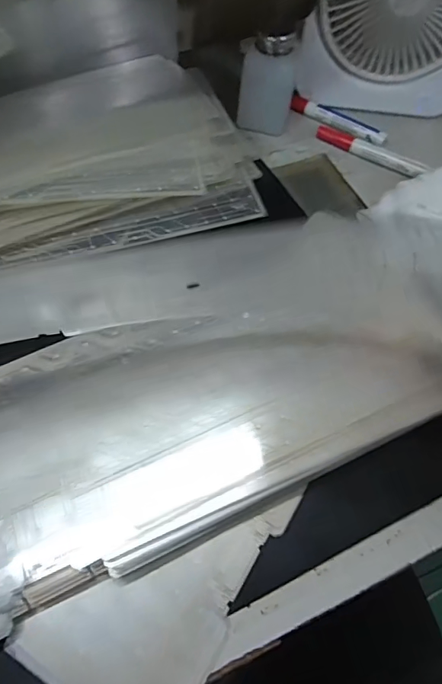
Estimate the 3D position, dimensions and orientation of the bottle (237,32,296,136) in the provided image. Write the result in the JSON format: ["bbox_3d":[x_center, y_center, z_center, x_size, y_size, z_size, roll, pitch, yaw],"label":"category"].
[{"bbox_3d":[0.050,-0.274,0.487,0.056,0.093,0.043,11,60,3],"label":"bottle"}]

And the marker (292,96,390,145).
[{"bbox_3d":[0.132,-0.253,0.526,0.118,0.012,0.020,34,64,15],"label":"marker"}]

